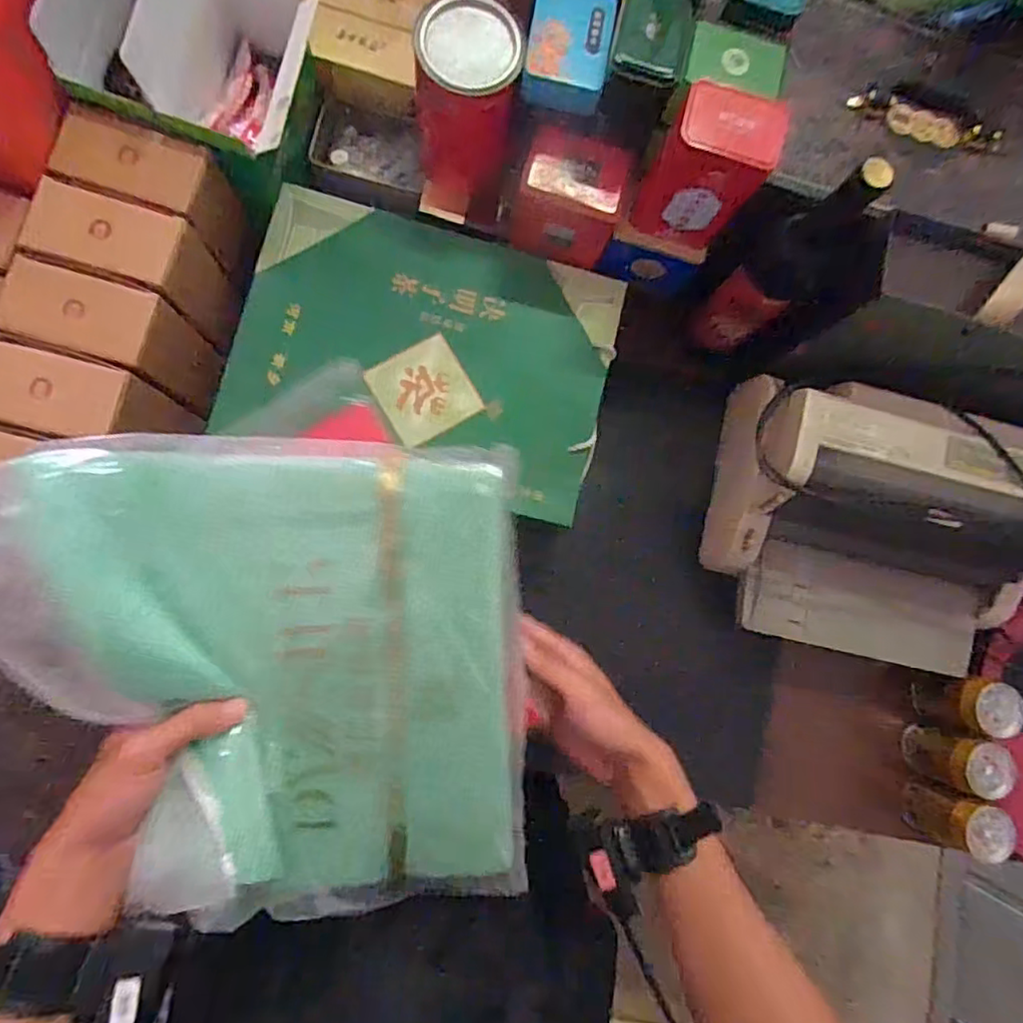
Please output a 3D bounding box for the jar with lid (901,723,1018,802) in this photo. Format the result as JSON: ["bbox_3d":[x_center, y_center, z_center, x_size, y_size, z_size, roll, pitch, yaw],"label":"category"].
[{"bbox_3d":[0.511,0.287,0.706,0.061,0.094,0.062,1,85,-8],"label":"jar with lid"}]

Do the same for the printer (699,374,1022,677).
[{"bbox_3d":[0.411,0.028,0.665,0.347,0.155,0.260,7,84,-7],"label":"printer"}]

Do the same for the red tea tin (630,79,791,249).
[{"bbox_3d":[0.170,-0.301,0.544,0.091,0.128,0.056,17,83,-6],"label":"red tea tin"}]

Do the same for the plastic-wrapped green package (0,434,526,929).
[{"bbox_3d":[-0.158,0.114,0.377,0.335,0.051,0.316,-3,96,-13],"label":"plastic-wrapped green package"}]

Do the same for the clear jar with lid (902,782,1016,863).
[{"bbox_3d":[0.500,0.352,0.698,0.068,0.098,0.064,23,82,-5],"label":"clear jar with lid"}]

